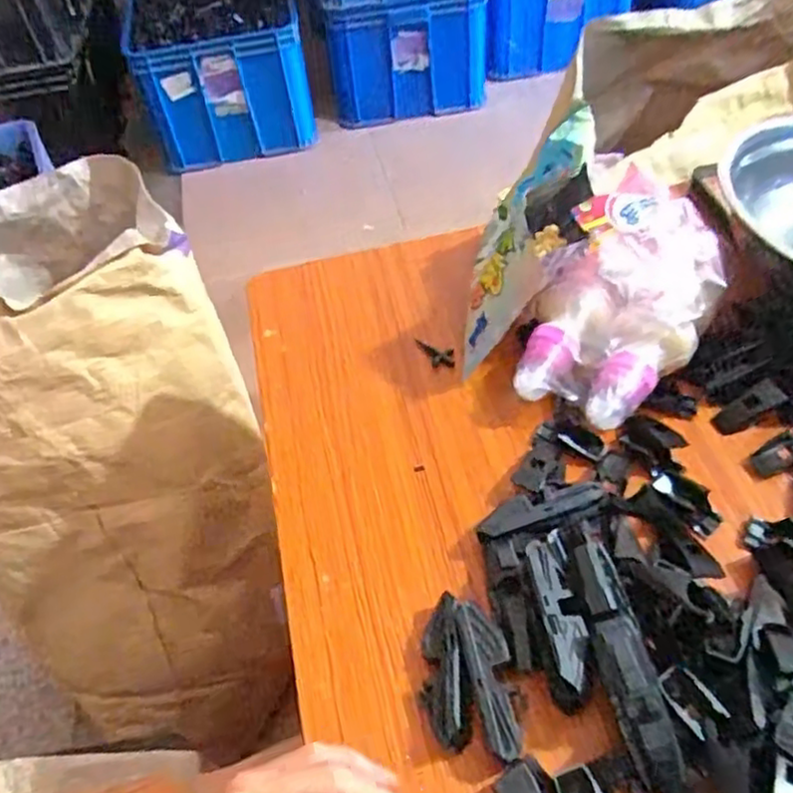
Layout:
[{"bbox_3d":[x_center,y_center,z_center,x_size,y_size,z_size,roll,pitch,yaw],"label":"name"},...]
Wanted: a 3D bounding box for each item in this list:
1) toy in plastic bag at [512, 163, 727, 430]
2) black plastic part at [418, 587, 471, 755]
[{"bbox_3d":[0.136,-0.057,0.425,0.097,0.105,0.136,16,54,19],"label":"toy in plastic bag"},{"bbox_3d":[0.022,0.132,0.341,0.022,0.025,0.067,-7,50,1],"label":"black plastic part"}]

